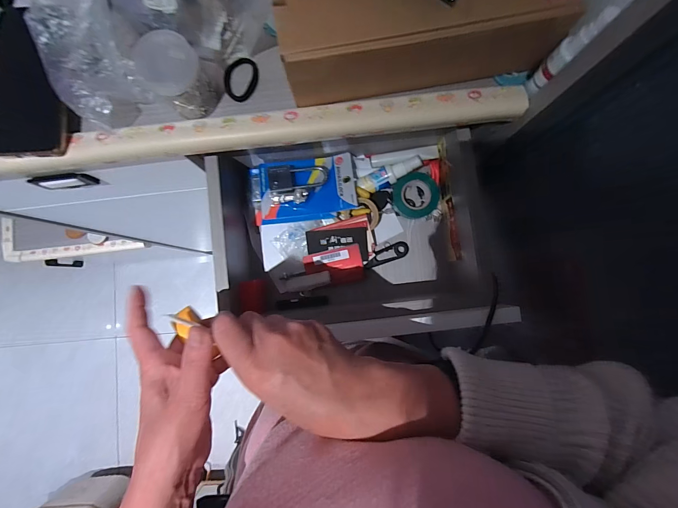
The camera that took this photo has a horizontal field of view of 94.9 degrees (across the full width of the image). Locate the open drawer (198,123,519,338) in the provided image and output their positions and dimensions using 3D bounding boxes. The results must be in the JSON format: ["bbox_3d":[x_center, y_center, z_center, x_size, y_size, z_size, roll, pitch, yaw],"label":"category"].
[{"bbox_3d":[0.009,-0.034,0.428,0.325,0.119,0.287,-8,86,1],"label":"open drawer"}]

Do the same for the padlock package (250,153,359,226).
[{"bbox_3d":[-0.052,-0.096,0.447,0.153,0.027,0.082,-8,86,1],"label":"padlock package"}]

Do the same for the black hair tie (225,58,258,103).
[{"bbox_3d":[-0.110,-0.196,0.349,0.037,0.004,0.050,6,86,2],"label":"black hair tie"}]

